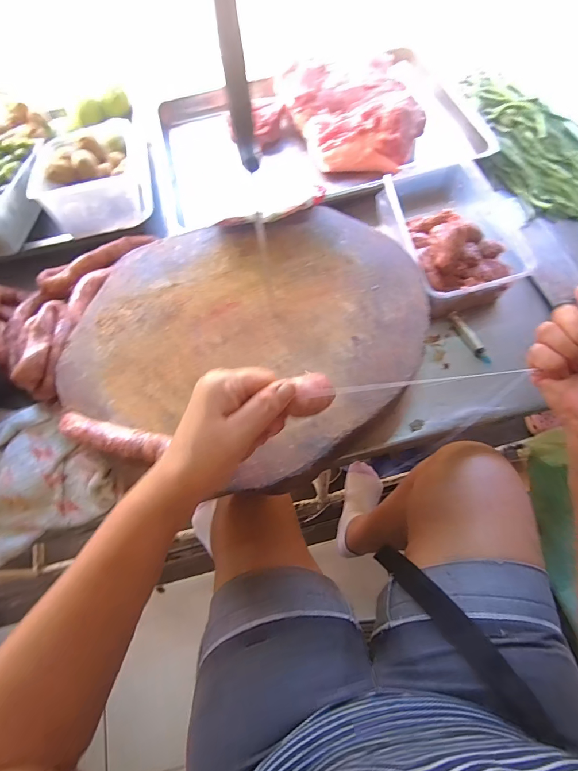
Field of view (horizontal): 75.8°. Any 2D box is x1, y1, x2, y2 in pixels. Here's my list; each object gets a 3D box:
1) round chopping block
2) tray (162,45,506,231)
[{"bbox_3d":[-0.046,-0.084,0.480,0.445,0.042,0.388,-39,71,-12],"label":"round chopping block"},{"bbox_3d":[0.047,-0.491,0.715,0.565,0.127,0.338,-13,68,-3],"label":"tray"}]

